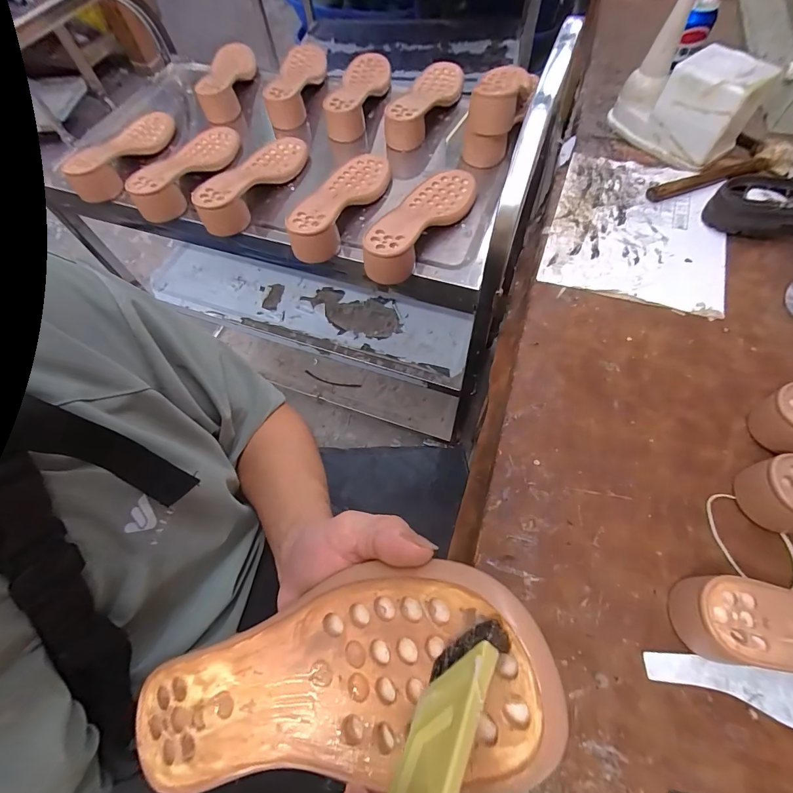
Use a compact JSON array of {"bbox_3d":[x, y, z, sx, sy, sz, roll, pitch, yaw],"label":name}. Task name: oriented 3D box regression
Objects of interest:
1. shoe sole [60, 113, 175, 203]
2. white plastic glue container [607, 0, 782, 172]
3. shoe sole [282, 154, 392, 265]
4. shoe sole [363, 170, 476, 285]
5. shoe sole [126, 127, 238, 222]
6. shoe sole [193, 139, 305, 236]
[{"bbox_3d":[-0.474,-0.438,0.663,0.083,0.066,0.236,6,63,7],"label":"shoe sole"},{"bbox_3d":[0.455,-0.480,0.600,0.113,0.135,0.199,-29,65,-11],"label":"white plastic glue container"},{"bbox_3d":[-0.083,-0.294,0.558,0.086,0.050,0.233,18,65,13],"label":"shoe sole"},{"bbox_3d":[0.032,-0.253,0.528,0.087,0.048,0.239,29,68,17],"label":"shoe sole"},{"bbox_3d":[-0.341,-0.376,0.620,0.083,0.052,0.235,15,65,11],"label":"shoe sole"},{"bbox_3d":[-0.225,-0.343,0.594,0.094,0.050,0.239,20,66,13],"label":"shoe sole"}]

